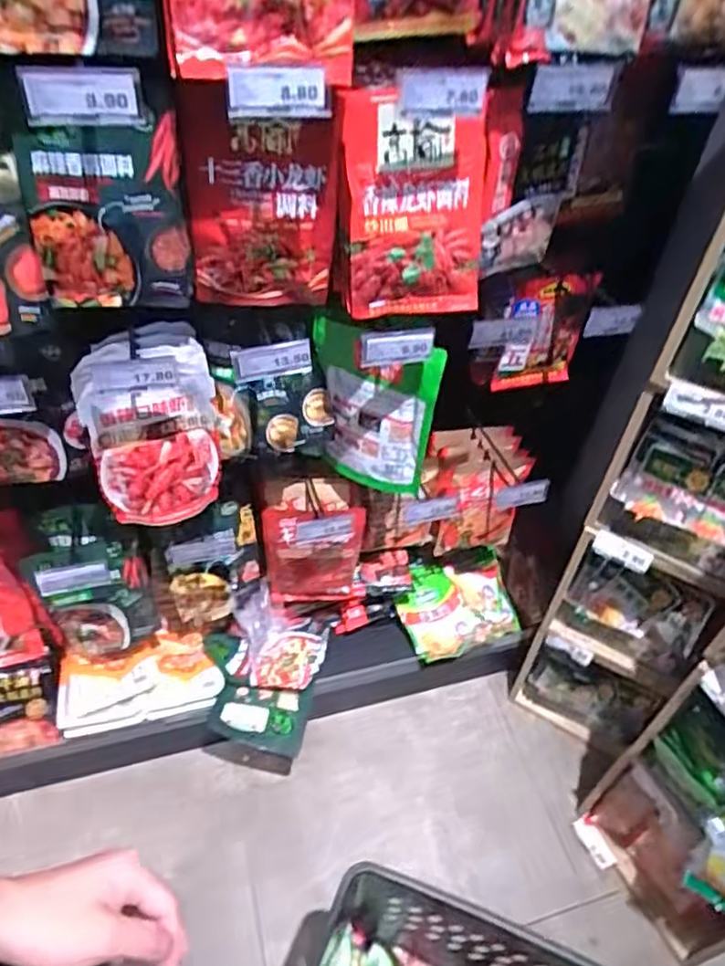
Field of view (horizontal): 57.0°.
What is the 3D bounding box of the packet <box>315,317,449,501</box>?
[{"bbox_3d":[0.012,-0.108,1.076,0.198,0.285,0.049,14,46,10],"label":"packet"}]

